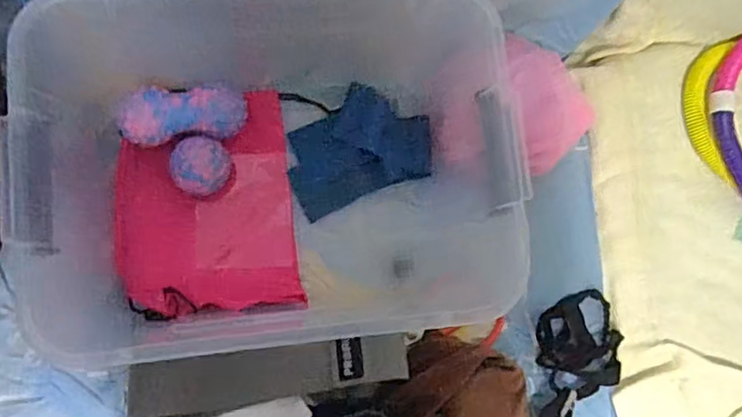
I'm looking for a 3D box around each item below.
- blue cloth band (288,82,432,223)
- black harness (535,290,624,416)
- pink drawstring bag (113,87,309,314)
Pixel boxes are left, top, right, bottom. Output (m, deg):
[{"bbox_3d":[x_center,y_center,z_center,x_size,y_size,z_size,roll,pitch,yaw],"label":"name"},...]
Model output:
[{"bbox_3d":[-0.019,-0.080,0.785,0.184,0.011,0.133,-22,87,7],"label":"blue cloth band"},{"bbox_3d":[0.263,0.234,0.791,0.134,0.034,0.258,25,68,-5],"label":"black harness"},{"bbox_3d":[-0.201,-0.005,0.732,0.209,0.061,0.265,-7,86,-9],"label":"pink drawstring bag"}]

